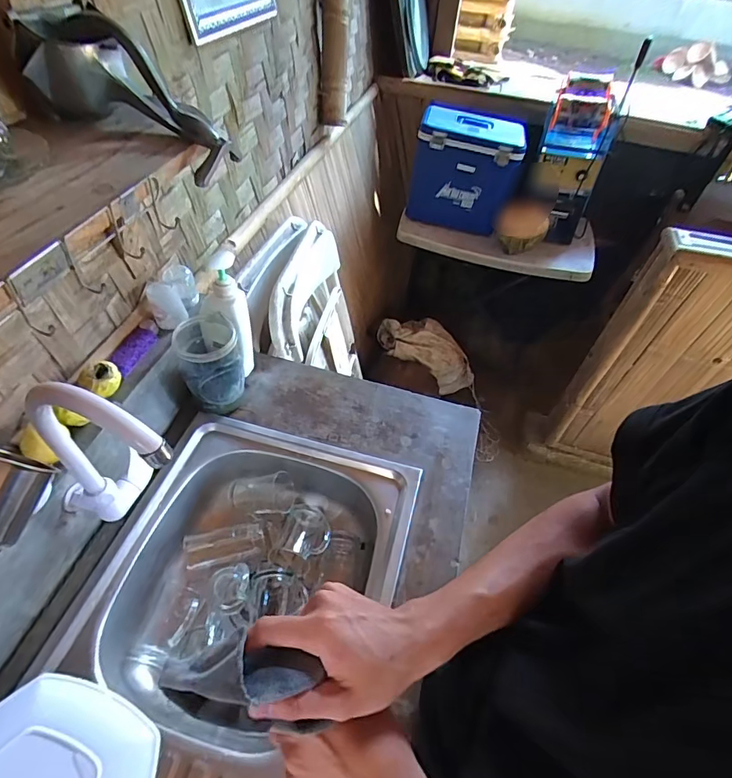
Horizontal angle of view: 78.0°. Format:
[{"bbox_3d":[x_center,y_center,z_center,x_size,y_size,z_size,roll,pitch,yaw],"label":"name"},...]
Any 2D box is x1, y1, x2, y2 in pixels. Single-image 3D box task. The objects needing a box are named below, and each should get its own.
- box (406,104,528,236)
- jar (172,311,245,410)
[{"bbox_3d":[0.363,-0.801,1.671,0.360,0.334,0.259,12,50,5],"label":"box"},{"bbox_3d":[-0.264,-0.046,0.773,0.096,0.135,0.111,-16,53,-18],"label":"jar"}]

